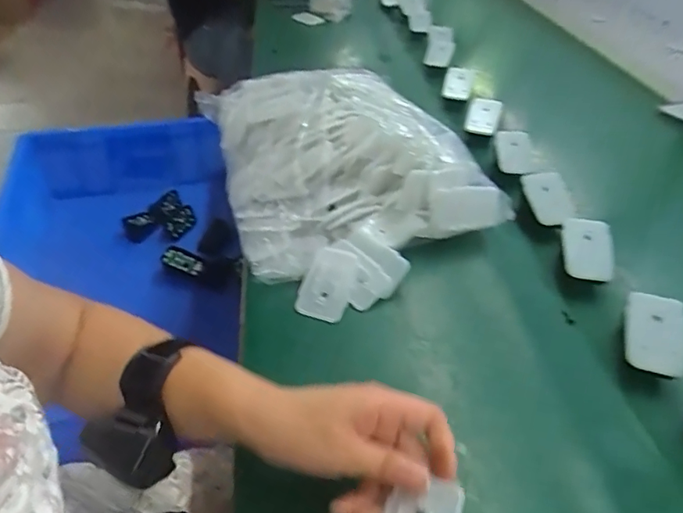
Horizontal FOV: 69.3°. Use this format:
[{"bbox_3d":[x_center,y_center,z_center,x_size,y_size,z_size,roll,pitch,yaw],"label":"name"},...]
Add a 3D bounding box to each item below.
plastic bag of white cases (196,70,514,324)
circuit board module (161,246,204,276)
[{"bbox_3d":[-0.020,-0.112,0.548,0.251,0.097,0.339,-23,50,-24],"label":"plastic bag of white cases"},{"bbox_3d":[-0.261,0.008,0.817,0.064,0.033,0.019,26,6,-6],"label":"circuit board module"}]

